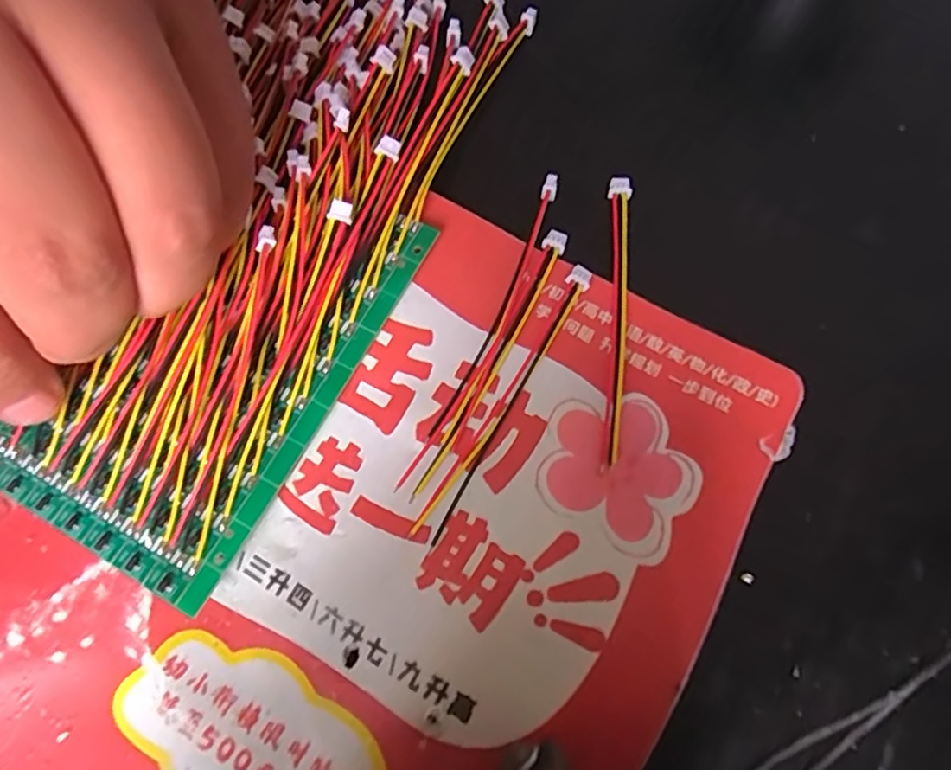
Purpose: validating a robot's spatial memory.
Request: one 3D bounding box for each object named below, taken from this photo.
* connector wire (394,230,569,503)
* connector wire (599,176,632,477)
[{"bbox_3d":[0.003,-0.006,0.144,0.006,0.005,0.071,28,78,8],"label":"connector wire"},{"bbox_3d":[0.034,-0.016,0.147,0.006,0.005,0.072,4,76,2],"label":"connector wire"}]

